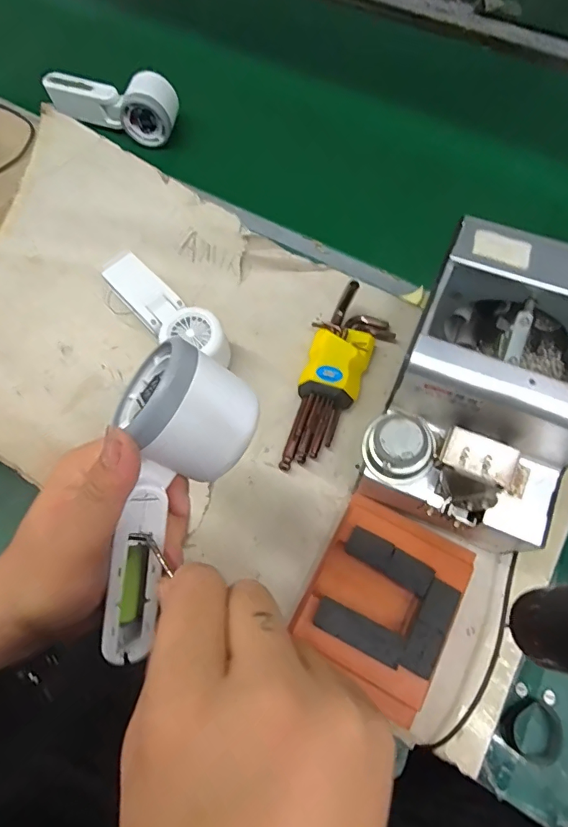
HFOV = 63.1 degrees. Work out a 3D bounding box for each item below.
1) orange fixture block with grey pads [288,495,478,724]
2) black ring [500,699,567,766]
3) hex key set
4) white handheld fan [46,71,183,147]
[{"bbox_3d":[0.070,0.136,0.337,0.103,0.049,0.123,27,71,12],"label":"orange fixture block with grey pads"},{"bbox_3d":[0.173,0.219,0.317,0.039,0.007,0.037,-1,67,2],"label":"black ring"},{"bbox_3d":[0.039,-0.034,0.416,0.063,0.030,0.172,30,72,13],"label":"hex key set"},{"bbox_3d":[-0.206,-0.363,0.548,0.151,0.057,0.047,5,68,4],"label":"white handheld fan"}]

